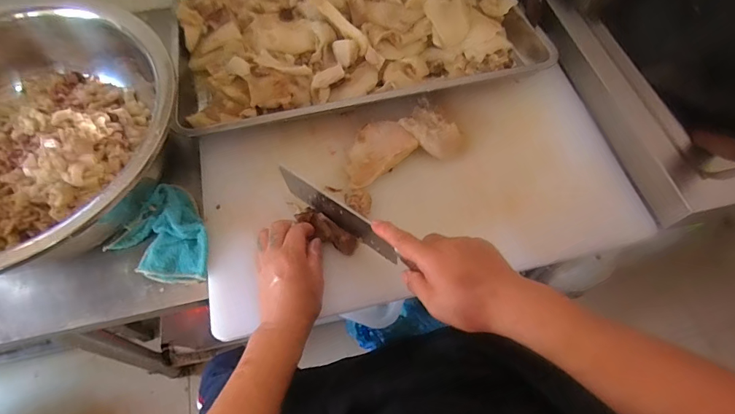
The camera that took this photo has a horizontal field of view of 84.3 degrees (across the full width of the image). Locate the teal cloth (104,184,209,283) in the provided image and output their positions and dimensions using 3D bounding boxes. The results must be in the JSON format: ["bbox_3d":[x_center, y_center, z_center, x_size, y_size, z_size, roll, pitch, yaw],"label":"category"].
[{"bbox_3d":[-0.263,0.042,0.551,0.138,0.039,0.118,32,66,14],"label":"teal cloth"}]

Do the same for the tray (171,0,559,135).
[{"bbox_3d":[-0.027,-0.335,0.707,0.591,0.063,0.402,-12,64,-8],"label":"tray"}]

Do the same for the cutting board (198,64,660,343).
[{"bbox_3d":[0.066,-0.028,0.578,0.596,0.040,0.305,-14,66,-6],"label":"cutting board"}]

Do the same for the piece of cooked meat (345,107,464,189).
[{"bbox_3d":[0.048,-0.095,0.604,0.176,0.029,0.095,-21,65,-12],"label":"piece of cooked meat"}]

